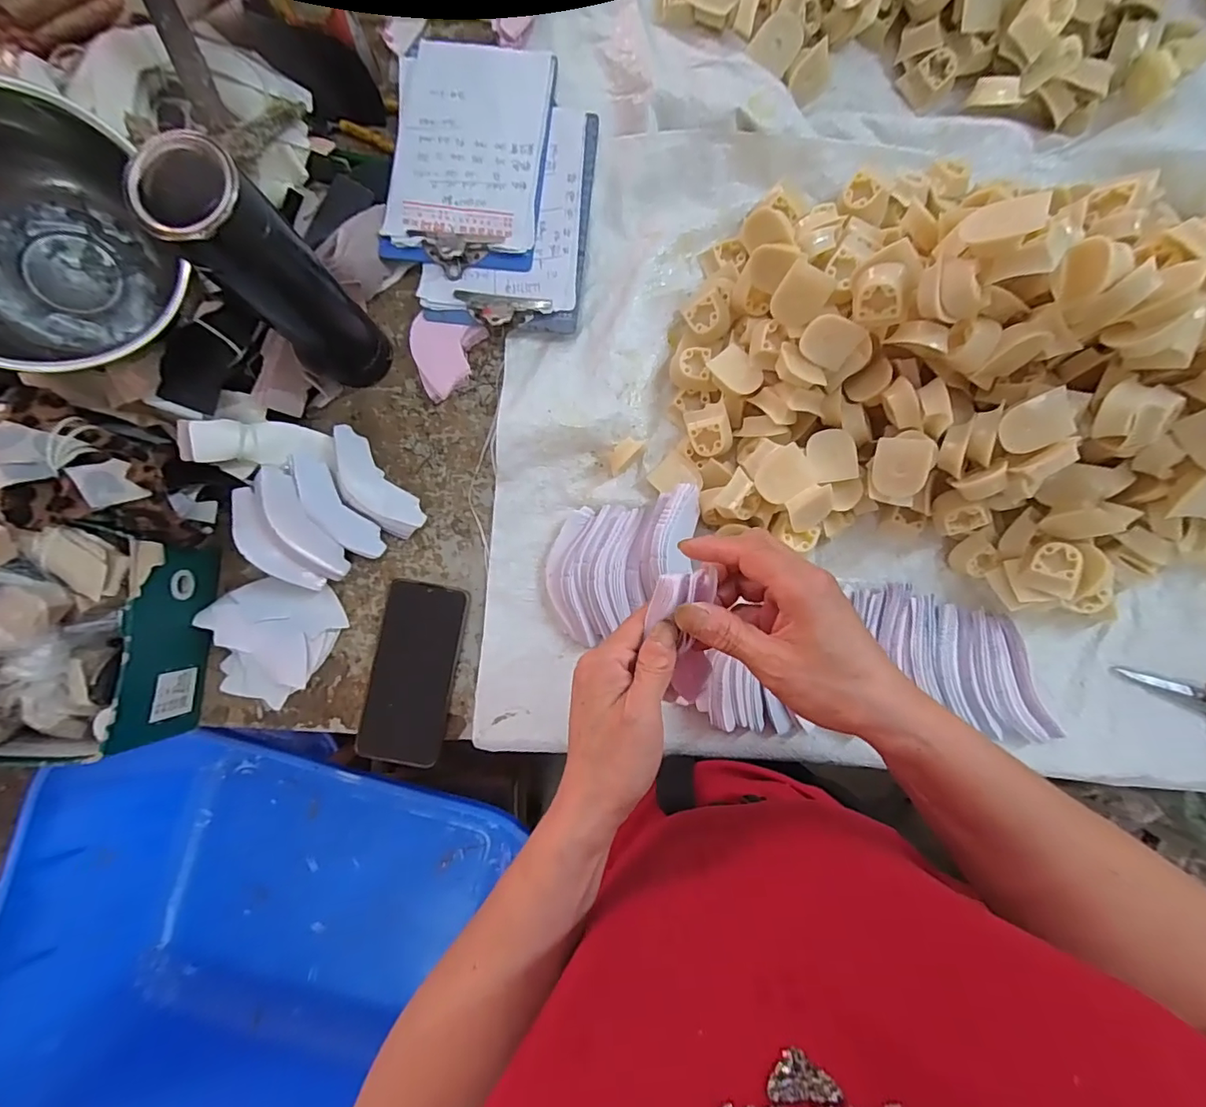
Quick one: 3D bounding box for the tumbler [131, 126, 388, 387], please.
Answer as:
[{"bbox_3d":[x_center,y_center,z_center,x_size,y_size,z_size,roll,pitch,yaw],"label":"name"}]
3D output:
[{"bbox_3d":[-0.239,-0.200,0.399,0.062,0.208,0.066,0,86,0],"label":"tumbler"}]

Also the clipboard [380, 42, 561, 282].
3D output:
[{"bbox_3d":[-0.131,-0.388,0.511,0.150,0.014,0.226,5,86,0],"label":"clipboard"}]

